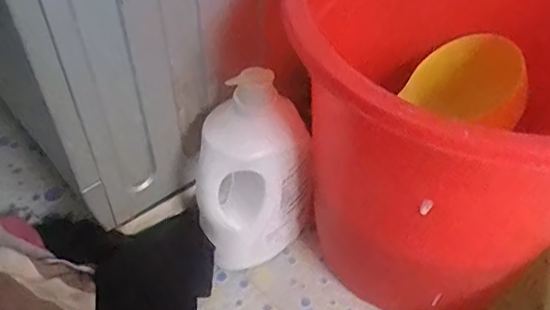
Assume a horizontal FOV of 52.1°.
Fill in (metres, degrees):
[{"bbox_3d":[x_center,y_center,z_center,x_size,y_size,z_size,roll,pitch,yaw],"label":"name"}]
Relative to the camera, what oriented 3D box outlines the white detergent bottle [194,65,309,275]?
[{"bbox_3d":[-0.033,0.032,0.839,0.159,0.337,0.097,-26,53,-22],"label":"white detergent bottle"}]

